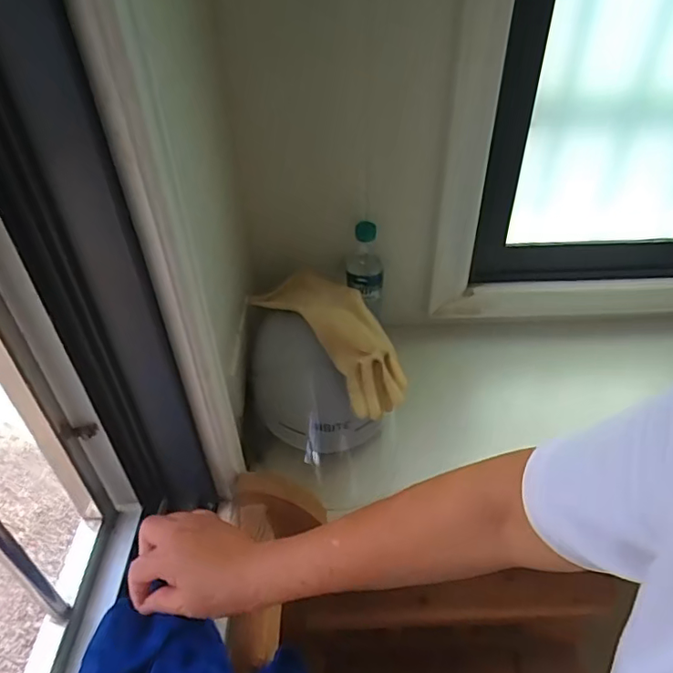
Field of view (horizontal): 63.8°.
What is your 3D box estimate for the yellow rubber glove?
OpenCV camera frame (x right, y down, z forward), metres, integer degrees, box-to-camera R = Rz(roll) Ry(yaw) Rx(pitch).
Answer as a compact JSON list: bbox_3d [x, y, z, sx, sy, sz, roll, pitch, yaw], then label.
[{"bbox_3d":[0.002,-0.019,0.751,0.125,0.083,0.265,-28,48,-27],"label":"yellow rubber glove"}]

